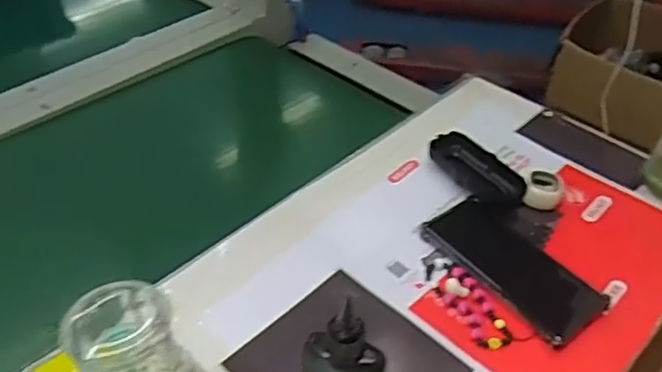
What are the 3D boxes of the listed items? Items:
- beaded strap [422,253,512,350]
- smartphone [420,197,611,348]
[{"bbox_3d":[0.115,0.097,0.555,0.039,0.009,0.107,-18,46,-21],"label":"beaded strap"},{"bbox_3d":[0.165,0.071,0.584,0.073,0.010,0.163,-27,49,-29],"label":"smartphone"}]

